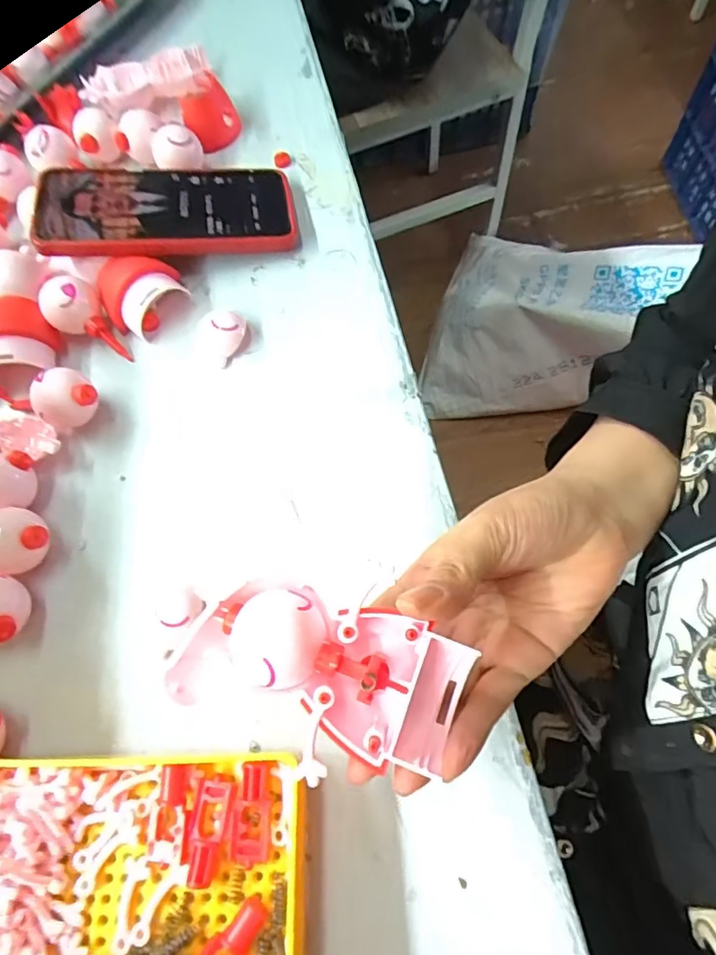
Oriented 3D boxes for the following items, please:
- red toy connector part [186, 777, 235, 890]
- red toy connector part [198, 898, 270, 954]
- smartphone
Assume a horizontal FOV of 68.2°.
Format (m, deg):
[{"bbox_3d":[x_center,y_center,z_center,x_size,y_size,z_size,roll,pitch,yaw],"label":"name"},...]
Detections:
[{"bbox_3d":[-0.063,0.148,0.223,0.015,0.011,0.037,5,68,6],"label":"red toy connector part"},{"bbox_3d":[-0.051,0.185,0.205,0.017,0.011,0.039,38,75,17],"label":"red toy connector part"},{"bbox_3d":[-0.126,-0.180,0.353,0.162,0.010,0.076,-6,65,-11],"label":"smartphone"}]

